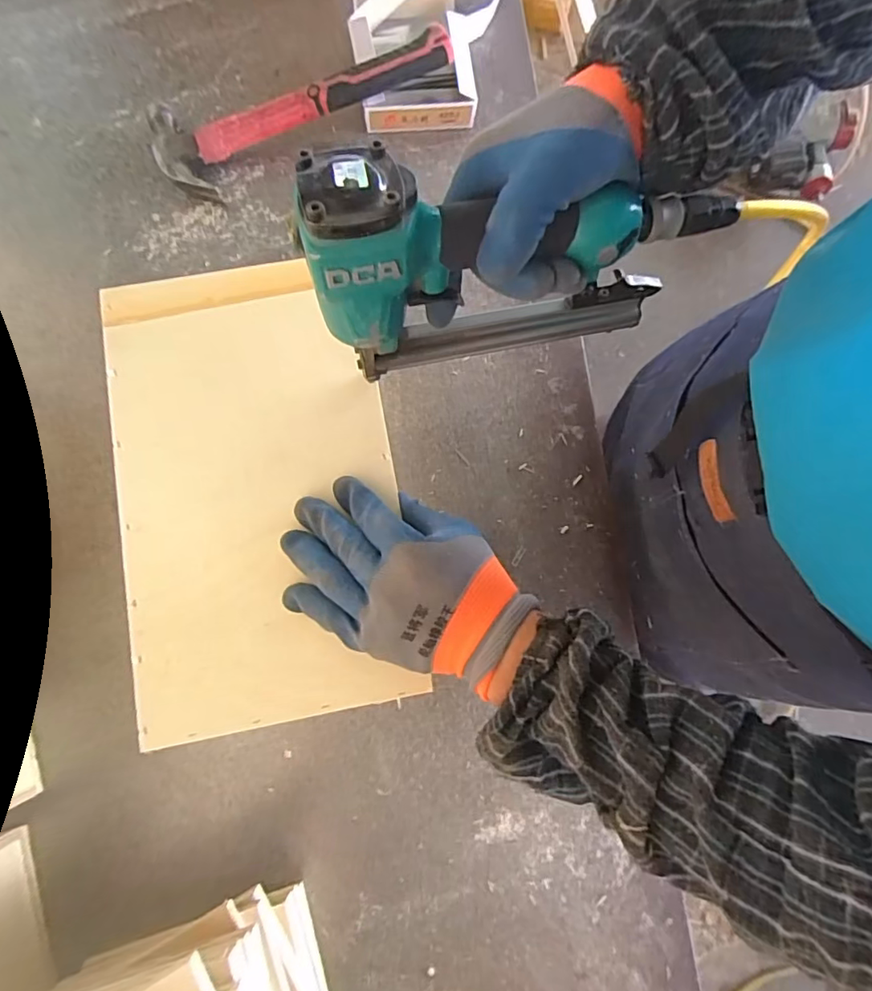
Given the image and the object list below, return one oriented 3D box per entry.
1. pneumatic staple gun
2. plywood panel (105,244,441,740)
[{"bbox_3d":[0.043,-0.149,0.325,0.233,0.143,0.060,-14,80,-4],"label":"pneumatic staple gun"},{"bbox_3d":[-0.136,-0.012,0.393,0.199,0.008,0.344,-11,80,-3],"label":"plywood panel"}]

